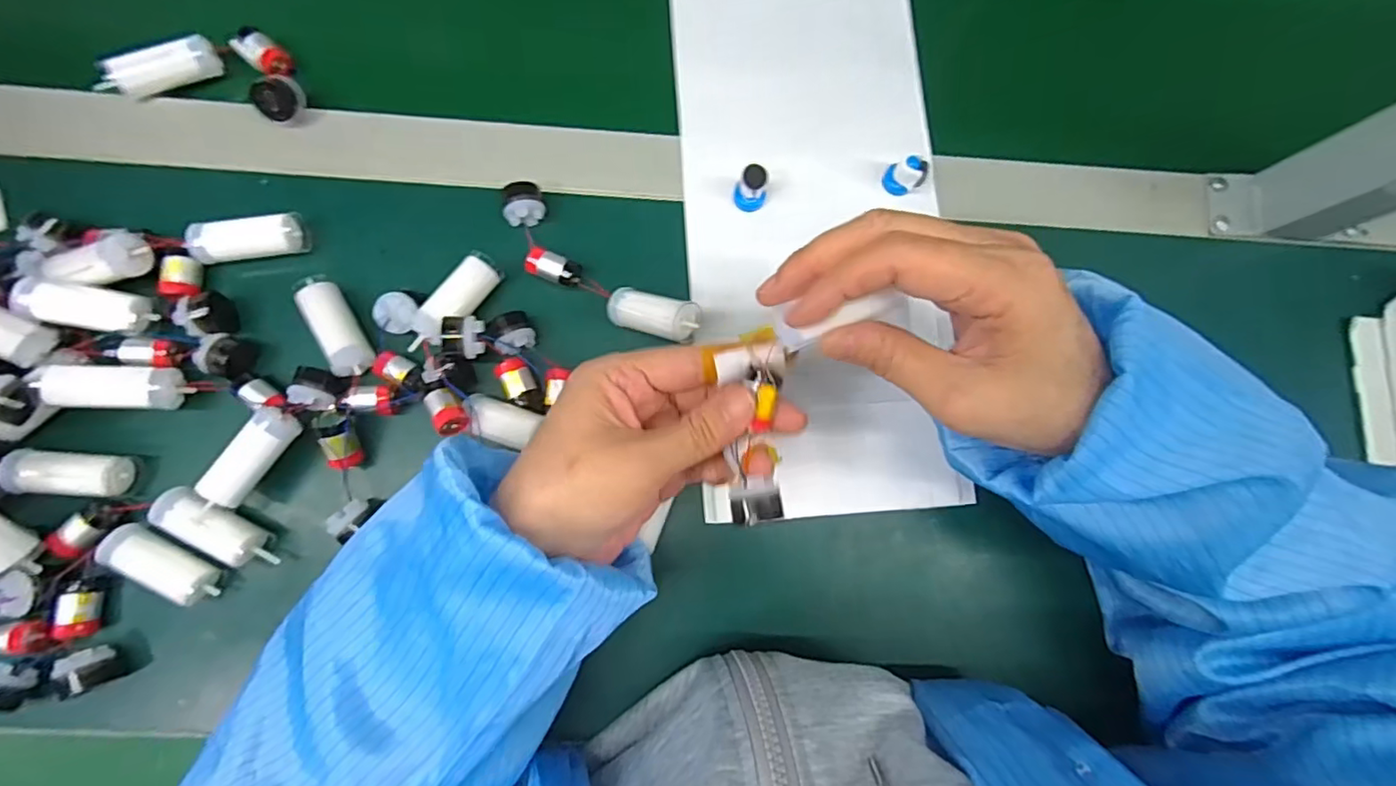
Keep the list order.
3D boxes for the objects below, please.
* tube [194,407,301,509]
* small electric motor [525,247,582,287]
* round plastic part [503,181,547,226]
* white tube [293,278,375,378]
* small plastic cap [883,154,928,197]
[{"bbox_3d":[-0.218,0.032,0.290,0.019,0.016,0.051,33,81,1],"label":"tube"},{"bbox_3d":[-0.079,-0.068,0.329,0.030,0.014,0.015,24,81,-2],"label":"small electric motor"},{"bbox_3d":[-0.097,-0.105,0.333,0.021,0.013,0.021,-6,83,-6],"label":"round plastic part"},{"bbox_3d":[-0.192,-0.037,0.313,0.019,0.014,0.061,-30,85,-7],"label":"white tube"},{"bbox_3d":[0.120,-0.127,0.347,0.018,0.021,0.013,18,81,-3],"label":"small plastic cap"}]

